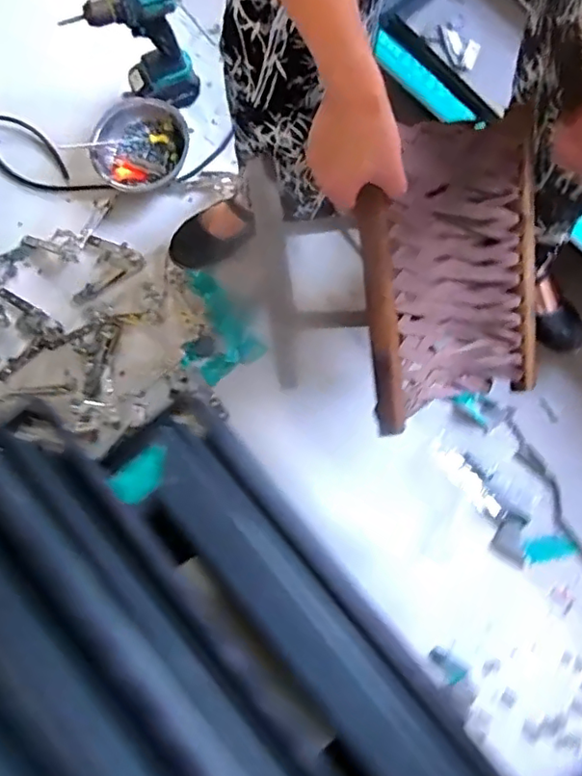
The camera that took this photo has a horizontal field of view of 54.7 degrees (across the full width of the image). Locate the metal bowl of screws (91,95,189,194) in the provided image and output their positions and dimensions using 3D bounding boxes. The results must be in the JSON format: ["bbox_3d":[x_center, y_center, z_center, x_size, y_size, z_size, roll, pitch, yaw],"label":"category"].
[{"bbox_3d":[-0.286,-0.462,1.076,0.173,0.064,0.179,0,78,1],"label":"metal bowl of screws"}]

